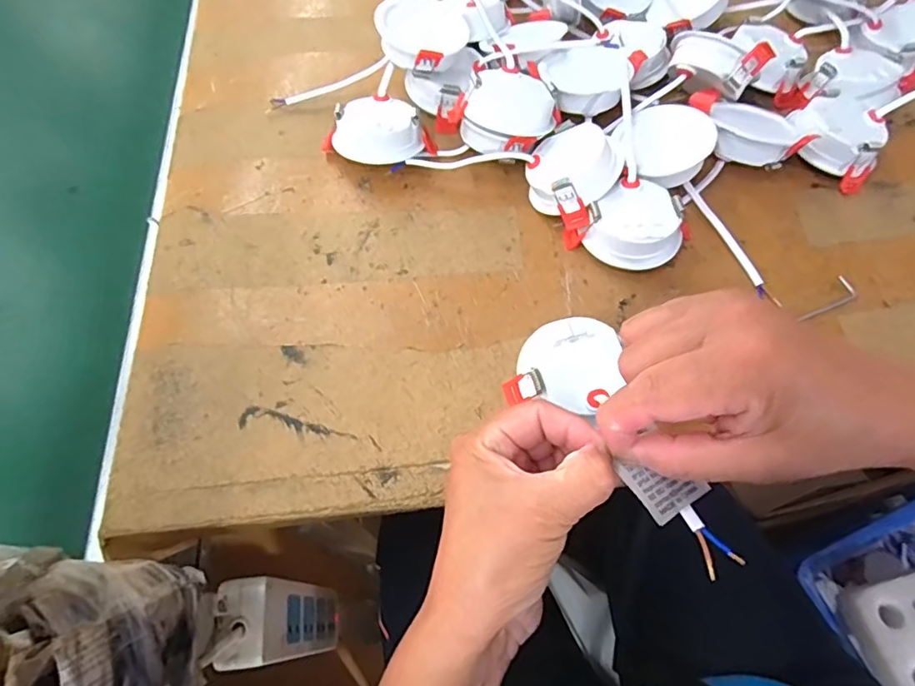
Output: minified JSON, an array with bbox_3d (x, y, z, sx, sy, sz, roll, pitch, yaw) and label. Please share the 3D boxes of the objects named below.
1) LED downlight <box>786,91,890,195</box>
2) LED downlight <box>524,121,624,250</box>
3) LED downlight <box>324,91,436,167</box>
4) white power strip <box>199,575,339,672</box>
[{"bbox_3d":[0.296,-0.161,0.427,0.072,0.034,0.064,35,71,16],"label":"LED downlight"},{"bbox_3d":[0.083,-0.122,0.400,0.062,0.038,0.080,31,89,21],"label":"LED downlight"},{"bbox_3d":[-0.062,-0.166,0.431,0.067,0.038,0.069,-1,65,1],"label":"LED downlight"},{"bbox_3d":[-0.143,0.236,0.466,0.040,0.213,0.059,-3,63,1],"label":"white power strip"}]

